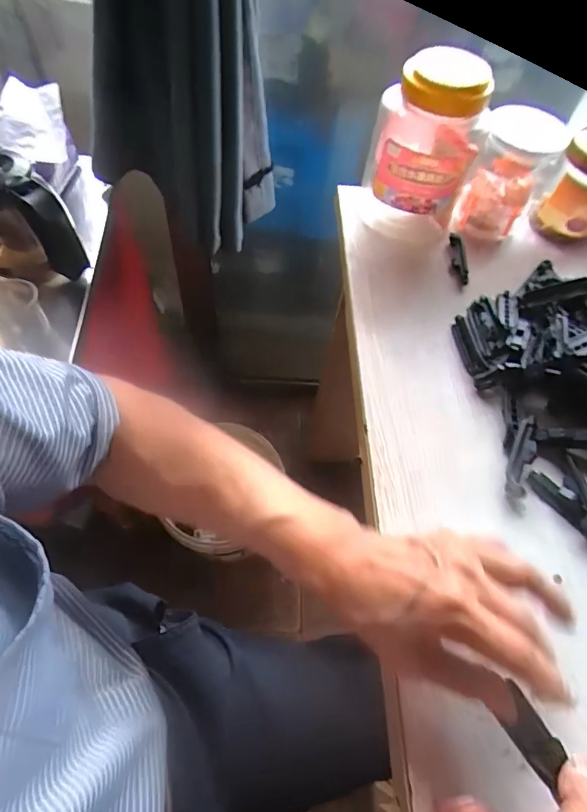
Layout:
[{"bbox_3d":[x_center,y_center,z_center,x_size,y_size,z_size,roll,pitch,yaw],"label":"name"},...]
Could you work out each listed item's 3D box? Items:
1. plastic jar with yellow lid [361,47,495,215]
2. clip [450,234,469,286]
[{"bbox_3d":[0.133,-0.282,0.466,0.098,0.121,0.099,2,59,-4],"label":"plastic jar with yellow lid"},{"bbox_3d":[0.186,-0.170,0.512,0.012,0.018,0.064,-1,59,-5],"label":"clip"}]

